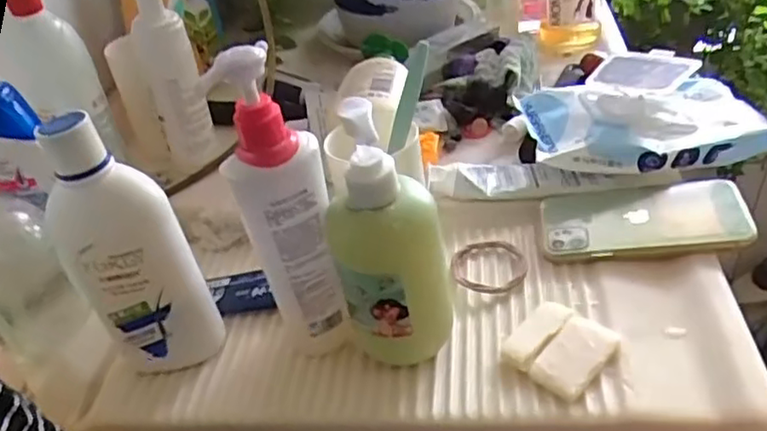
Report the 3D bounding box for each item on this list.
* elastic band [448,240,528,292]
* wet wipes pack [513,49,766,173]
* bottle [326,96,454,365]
[{"bbox_3d":[0.081,0.039,0.503,0.056,0.010,0.061,-4,38,3],"label":"elastic band"},{"bbox_3d":[0.232,-0.099,0.566,0.202,0.074,0.117,-8,38,-1],"label":"wet wipes pack"},{"bbox_3d":[0.003,0.020,0.394,0.068,0.185,0.057,-8,38,-1],"label":"bottle"}]

